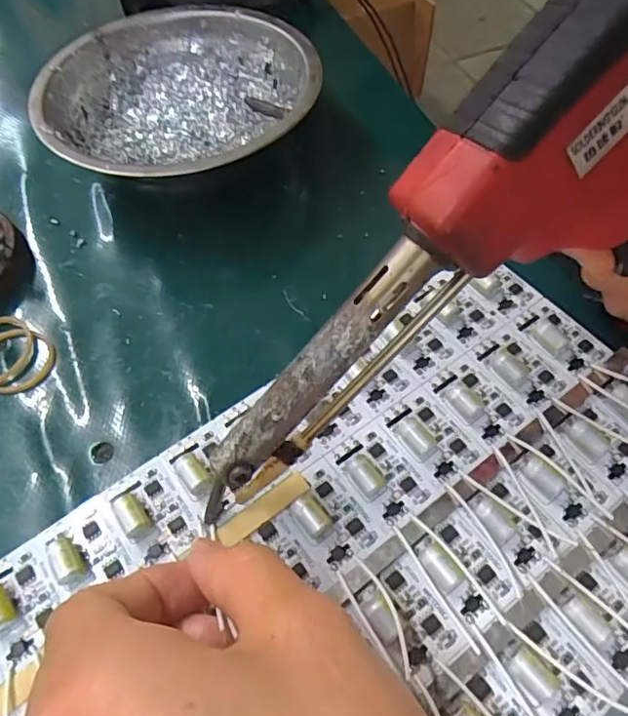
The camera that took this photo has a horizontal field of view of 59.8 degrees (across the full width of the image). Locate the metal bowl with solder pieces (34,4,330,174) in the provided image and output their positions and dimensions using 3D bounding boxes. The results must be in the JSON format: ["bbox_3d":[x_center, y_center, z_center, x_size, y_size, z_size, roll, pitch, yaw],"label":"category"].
[{"bbox_3d":[-0.062,-0.120,0.265,0.125,0.039,0.131,-1,58,1],"label":"metal bowl with solder pieces"}]

